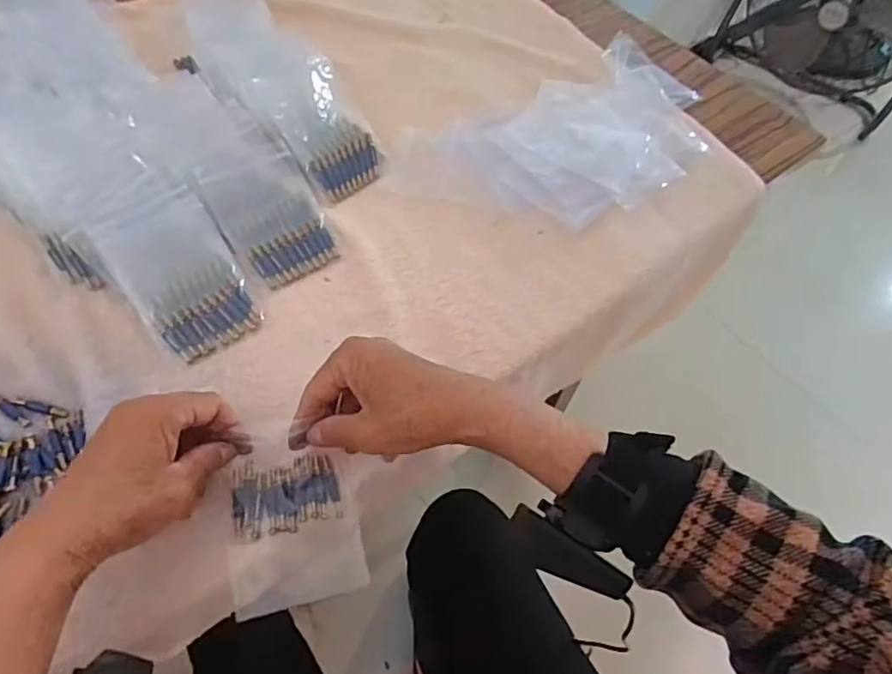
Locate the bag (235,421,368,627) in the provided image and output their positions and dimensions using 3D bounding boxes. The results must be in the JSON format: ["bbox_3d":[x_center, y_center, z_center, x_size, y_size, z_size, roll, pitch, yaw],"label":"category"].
[{"bbox_3d":[-0.098,0.112,0.380,0.078,0.007,0.107,-12,76,-12],"label":"bag"}]

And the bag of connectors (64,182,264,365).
[{"bbox_3d":[-0.199,-0.050,0.447,0.080,0.014,0.132,-34,85,-25],"label":"bag of connectors"}]

